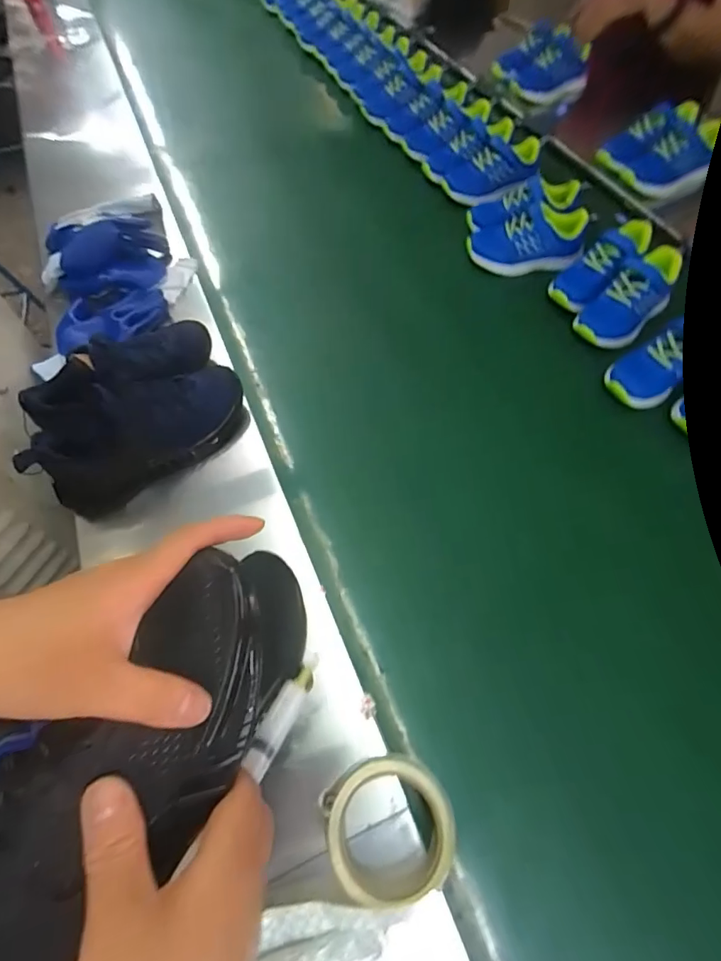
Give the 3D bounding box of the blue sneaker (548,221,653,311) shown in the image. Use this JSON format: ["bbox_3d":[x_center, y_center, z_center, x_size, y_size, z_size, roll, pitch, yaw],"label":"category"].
[{"bbox_3d":[0.382,-0.345,0.716,0.194,0.061,0.067,-42,66,-3],"label":"blue sneaker"}]

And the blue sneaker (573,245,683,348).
[{"bbox_3d":[0.404,-0.272,0.690,0.185,0.068,0.079,-44,67,1],"label":"blue sneaker"}]

